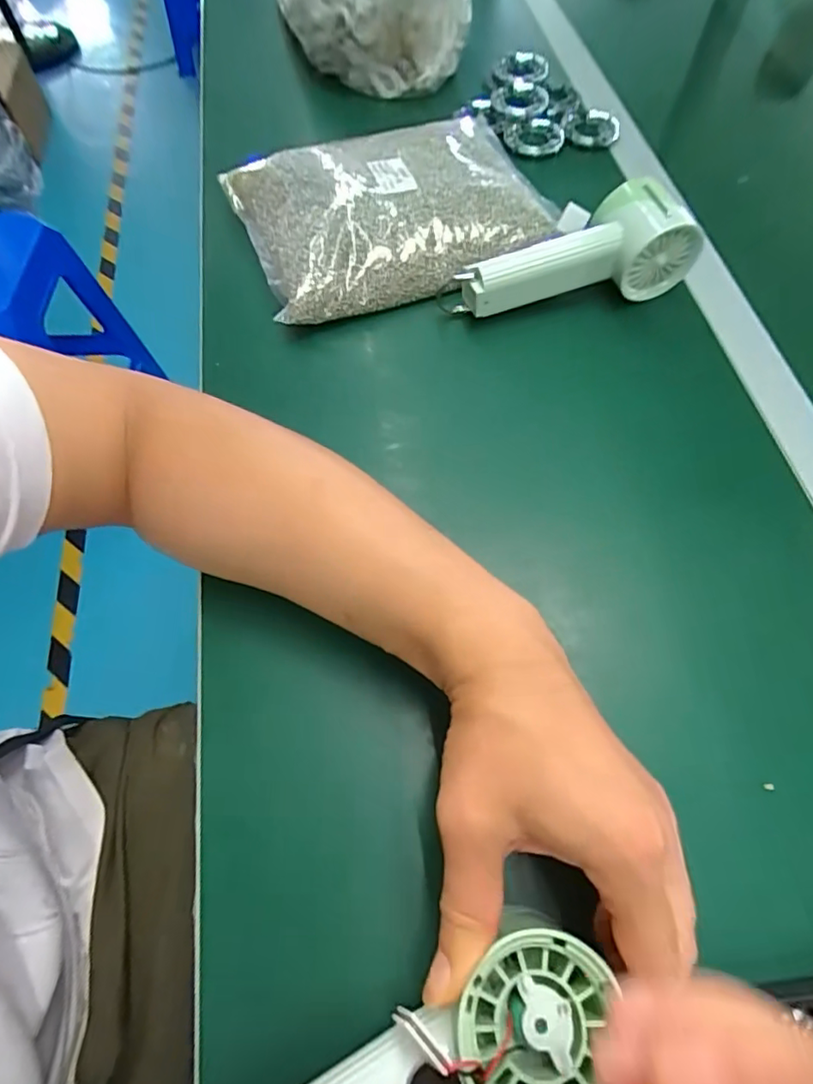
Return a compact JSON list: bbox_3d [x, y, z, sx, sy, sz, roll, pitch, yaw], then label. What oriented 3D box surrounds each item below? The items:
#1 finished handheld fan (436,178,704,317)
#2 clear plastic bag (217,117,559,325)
[{"bbox_3d":[0.120,-0.218,0.411,0.182,0.060,0.058,-12,64,-5],"label":"finished handheld fan"},{"bbox_3d":[-0.009,-0.280,0.450,0.246,0.040,0.189,-19,65,-9],"label":"clear plastic bag"}]

